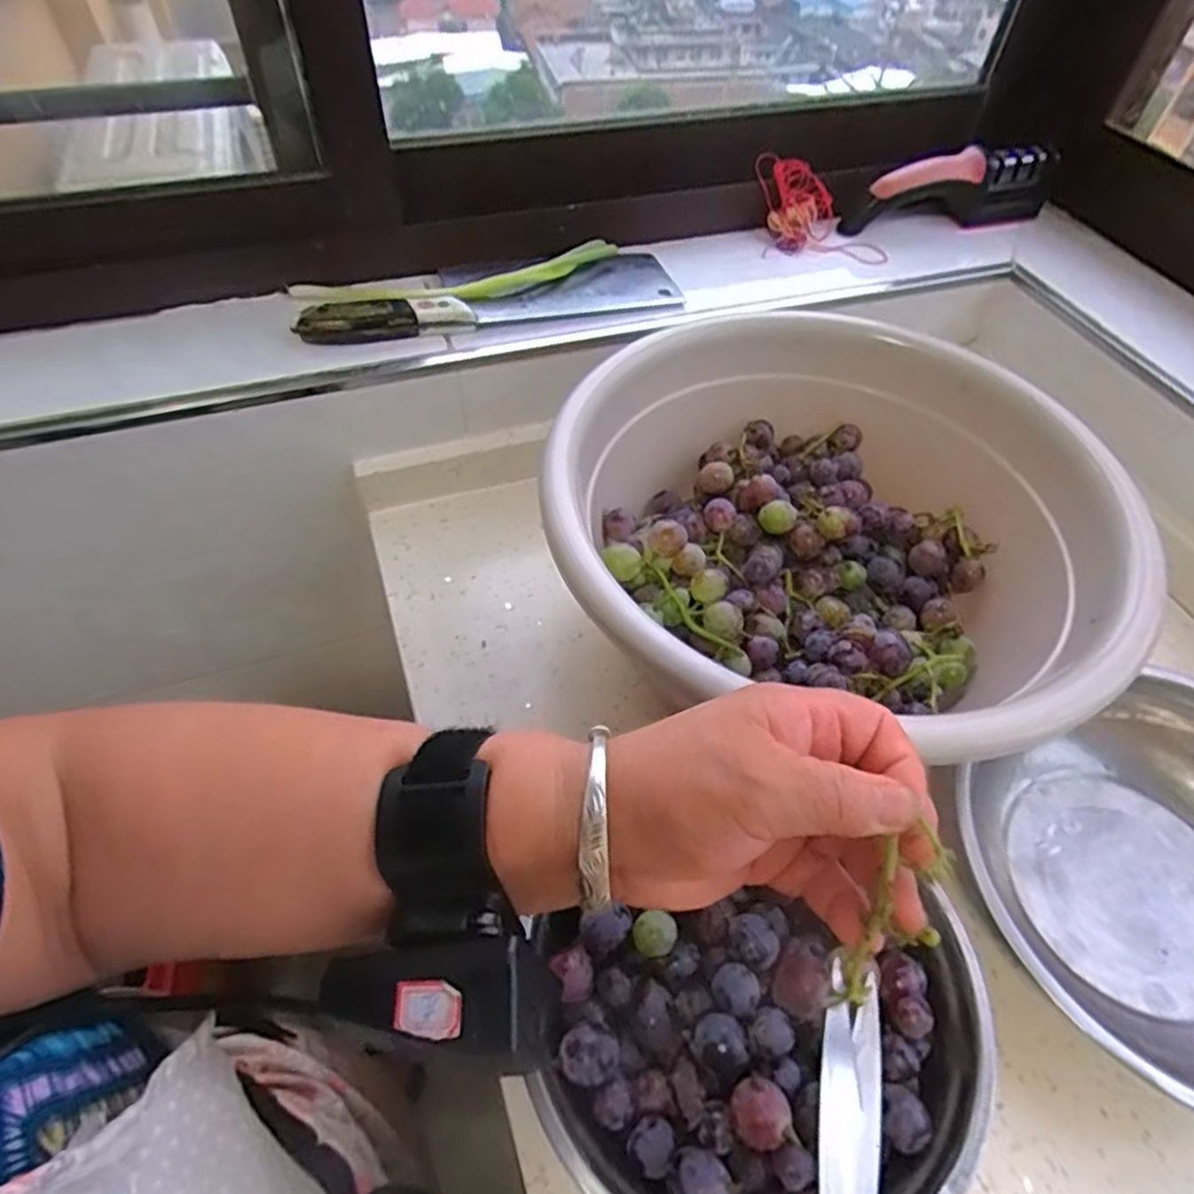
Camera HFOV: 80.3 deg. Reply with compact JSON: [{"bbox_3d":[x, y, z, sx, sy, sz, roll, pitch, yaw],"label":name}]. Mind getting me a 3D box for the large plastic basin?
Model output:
[{"bbox_3d":[0.147,-0.036,0.488,0.341,0.154,0.310,1,55,-2],"label":"large plastic basin"}]

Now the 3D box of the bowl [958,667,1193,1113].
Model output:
[{"bbox_3d":[0.333,0.159,0.391,0.199,0.066,0.206,1,55,-2],"label":"bowl"}]

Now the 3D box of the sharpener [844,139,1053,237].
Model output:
[{"bbox_3d":[0.335,-0.380,0.664,0.212,0.059,0.039,-8,56,-8],"label":"sharpener"}]

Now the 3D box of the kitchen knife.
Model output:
[{"bbox_3d":[-0.077,-0.239,0.563,0.303,0.031,0.073,-18,58,-14],"label":"kitchen knife"}]

